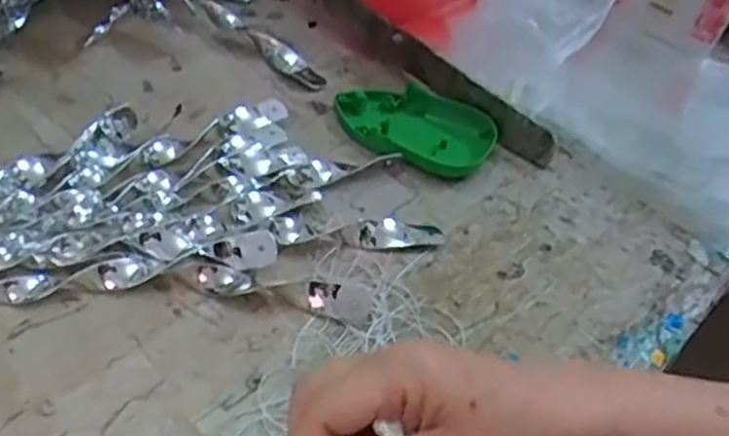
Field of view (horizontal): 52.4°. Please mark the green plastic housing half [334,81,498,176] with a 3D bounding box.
[{"bbox_3d":[0.042,-0.080,0.630,0.133,0.020,0.085,20,47,11],"label":"green plastic housing half"}]

